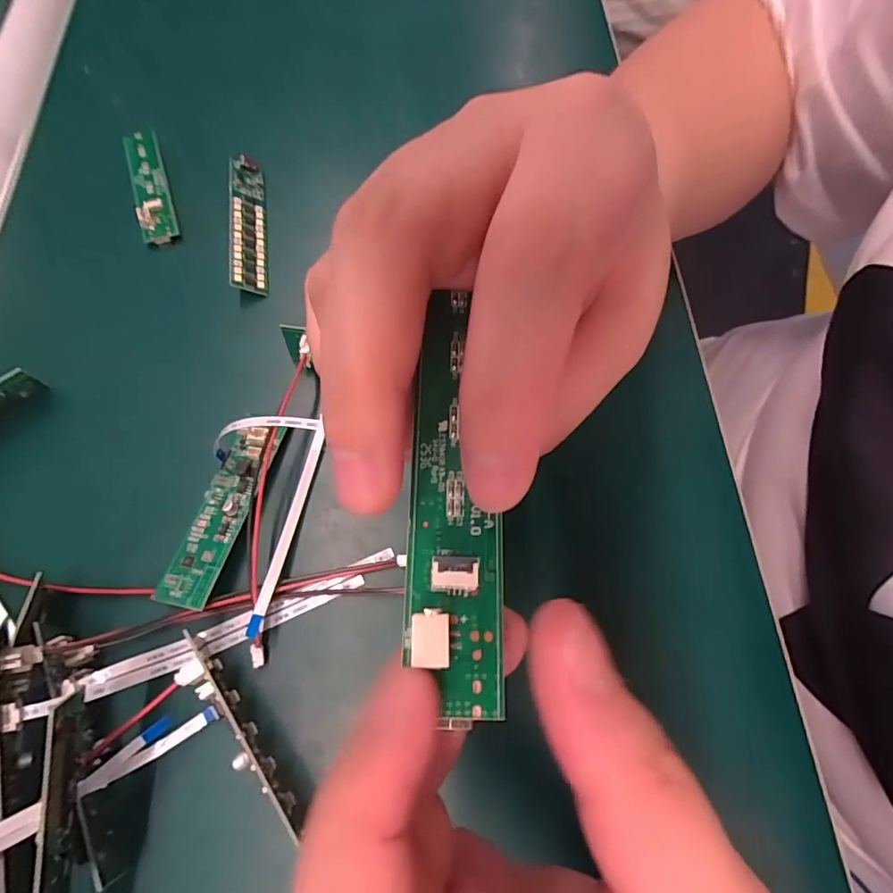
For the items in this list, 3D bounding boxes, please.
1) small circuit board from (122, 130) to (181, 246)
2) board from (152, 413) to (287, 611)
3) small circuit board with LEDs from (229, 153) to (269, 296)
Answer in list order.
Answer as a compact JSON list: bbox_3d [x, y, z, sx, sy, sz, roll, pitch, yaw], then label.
[{"bbox_3d":[-0.159,-0.141,0.271,0.017,0.007,0.082,-20,69,-7],"label":"small circuit board"},{"bbox_3d":[-0.088,0.023,0.202,0.021,0.008,0.077,14,69,6],"label":"board"},{"bbox_3d":[-0.101,-0.115,0.259,0.018,0.005,0.082,8,63,-36],"label":"small circuit board with LEDs"}]

